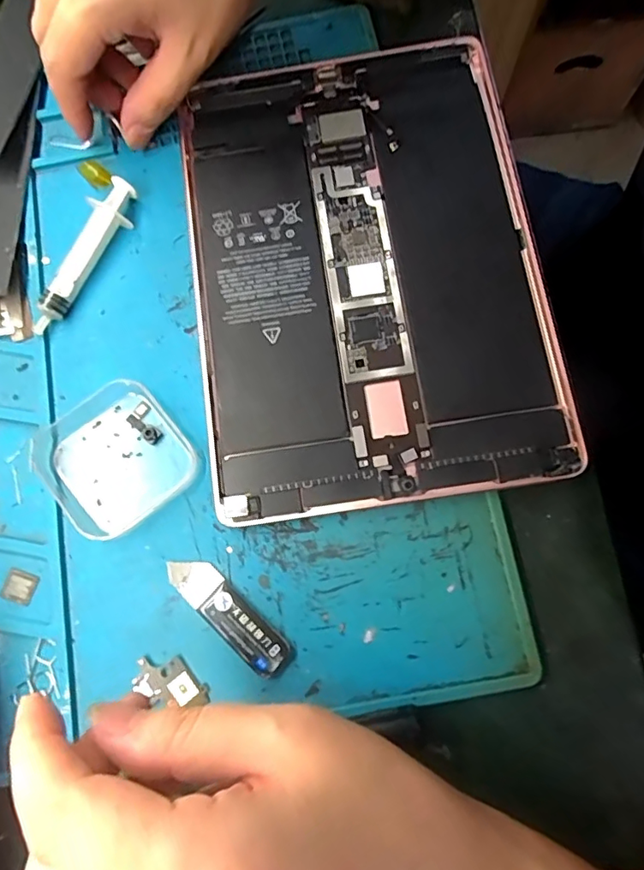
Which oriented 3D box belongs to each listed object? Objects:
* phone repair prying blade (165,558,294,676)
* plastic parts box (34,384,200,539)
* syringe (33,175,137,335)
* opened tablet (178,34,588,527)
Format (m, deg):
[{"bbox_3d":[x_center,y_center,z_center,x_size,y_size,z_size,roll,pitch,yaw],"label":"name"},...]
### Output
[{"bbox_3d":[-0.043,0.081,0.236,0.068,0.005,0.019,43,83,10],"label":"phone repair prying blade"},{"bbox_3d":[-0.101,0.011,0.250,0.064,0.011,0.065,-40,79,-6],"label":"plastic parts box"},{"bbox_3d":[-0.124,-0.093,0.271,0.017,0.014,0.089,25,80,7],"label":"syringe"},{"bbox_3d":[0.019,-0.088,0.266,0.173,0.014,0.244,-8,77,0],"label":"opened tablet"}]

